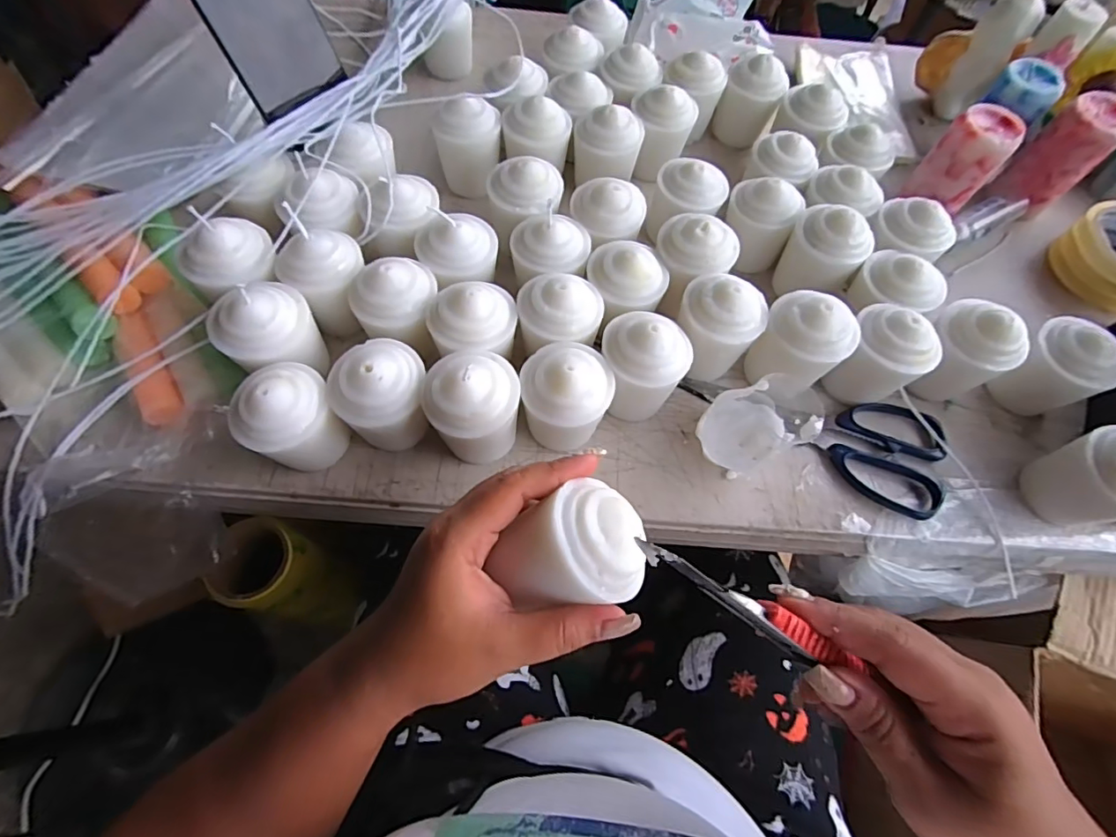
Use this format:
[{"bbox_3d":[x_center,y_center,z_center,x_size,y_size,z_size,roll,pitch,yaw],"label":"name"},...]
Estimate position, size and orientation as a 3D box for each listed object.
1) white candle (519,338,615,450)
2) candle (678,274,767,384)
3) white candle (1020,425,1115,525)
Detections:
[{"bbox_3d":[0.005,-0.014,0.335,0.055,0.071,0.053,1,65,-2],"label":"white candle"},{"bbox_3d":[0.108,-0.061,0.363,0.054,0.071,0.050,1,65,-2],"label":"candle"},{"bbox_3d":[0.343,0.041,0.330,0.045,0.072,0.056,-15,66,-10],"label":"white candle"}]

